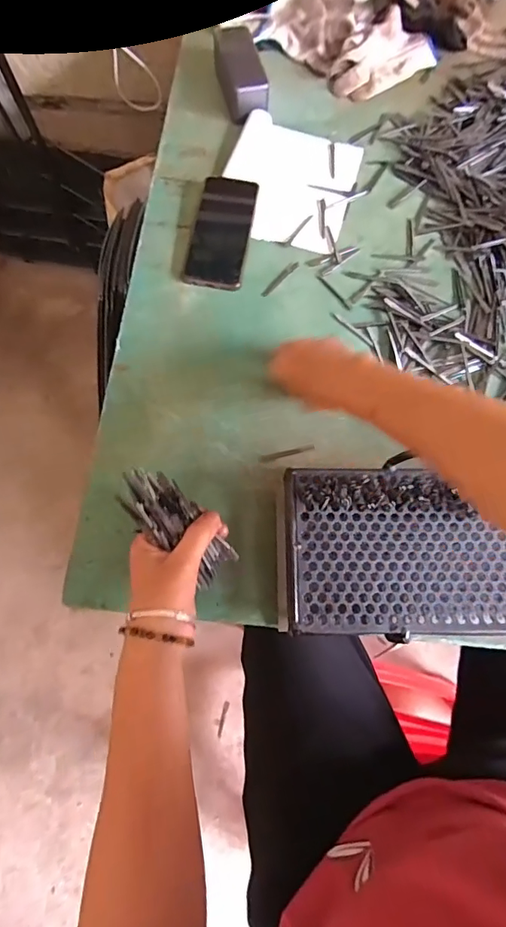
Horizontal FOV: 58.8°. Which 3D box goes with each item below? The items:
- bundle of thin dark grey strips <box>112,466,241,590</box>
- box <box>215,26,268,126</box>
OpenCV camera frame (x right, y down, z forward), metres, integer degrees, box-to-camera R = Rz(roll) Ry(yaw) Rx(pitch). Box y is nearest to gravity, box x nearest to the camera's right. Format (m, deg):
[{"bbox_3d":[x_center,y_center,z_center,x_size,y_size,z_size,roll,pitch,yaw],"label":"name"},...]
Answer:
[{"bbox_3d":[-0.063,0.054,0.385,0.047,0.026,0.126,-47,117,-15],"label":"bundle of thin dark grey strips"},{"bbox_3d":[-0.018,-0.566,0.650,0.059,0.033,0.140,-10,72,-4],"label":"box"}]

